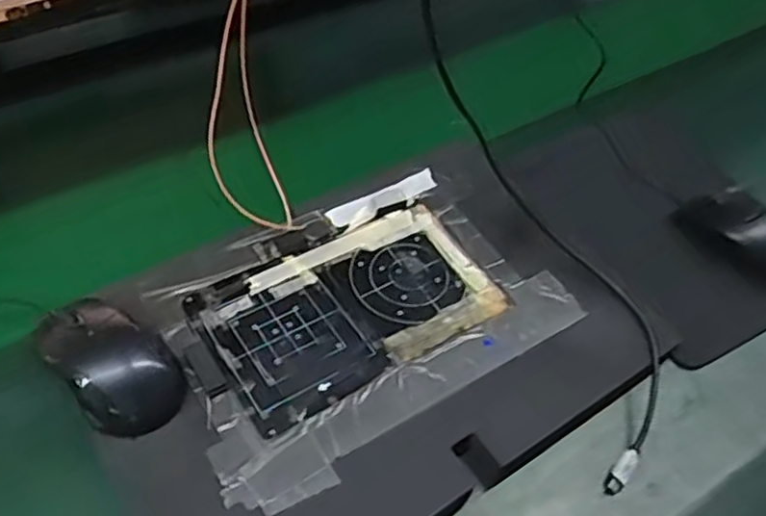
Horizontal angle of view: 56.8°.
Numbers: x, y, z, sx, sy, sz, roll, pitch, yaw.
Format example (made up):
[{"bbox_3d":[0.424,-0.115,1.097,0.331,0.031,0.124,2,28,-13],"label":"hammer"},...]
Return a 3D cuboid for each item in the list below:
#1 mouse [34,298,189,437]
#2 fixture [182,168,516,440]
[{"bbox_3d":[-0.178,0.066,0.464,0.101,0.033,0.062,39,55,25],"label":"mouse"},{"bbox_3d":[-0.022,0.022,0.535,0.227,0.011,0.147,-25,58,-24],"label":"fixture"}]

